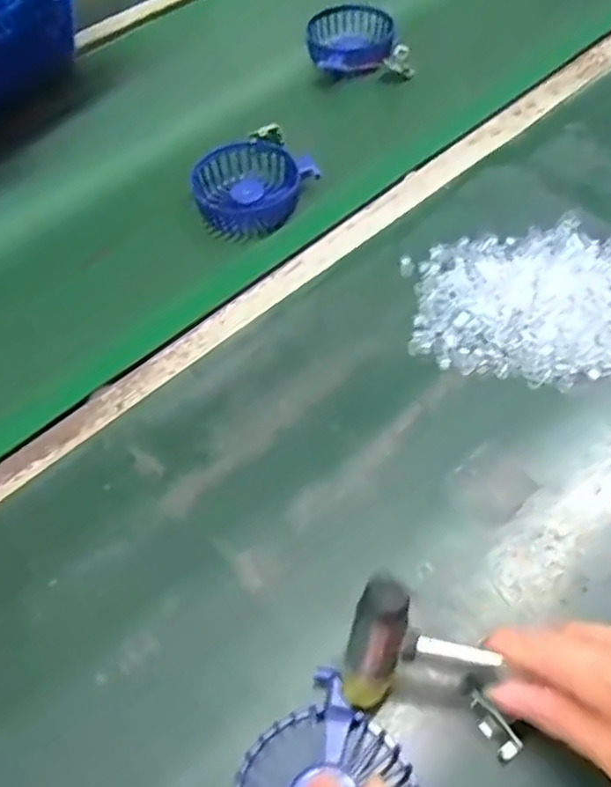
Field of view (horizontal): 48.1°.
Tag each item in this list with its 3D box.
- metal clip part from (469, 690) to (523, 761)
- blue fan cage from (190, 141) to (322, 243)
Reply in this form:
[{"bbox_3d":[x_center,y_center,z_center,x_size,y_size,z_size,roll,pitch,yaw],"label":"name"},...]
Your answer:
[{"bbox_3d":[0.090,0.158,0.327,0.009,0.023,0.031,-26,57,-14],"label":"metal clip part"},{"bbox_3d":[-0.044,-0.174,0.571,0.098,0.026,0.090,-24,56,-12],"label":"blue fan cage"}]

